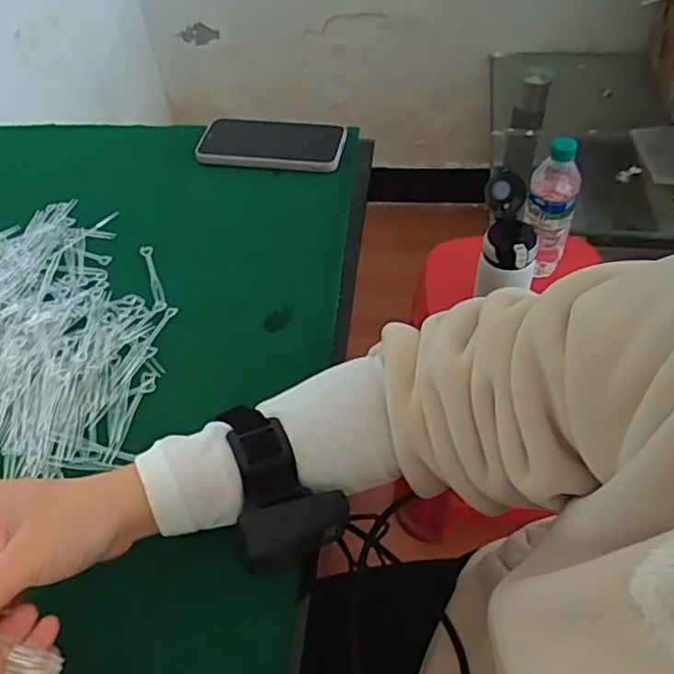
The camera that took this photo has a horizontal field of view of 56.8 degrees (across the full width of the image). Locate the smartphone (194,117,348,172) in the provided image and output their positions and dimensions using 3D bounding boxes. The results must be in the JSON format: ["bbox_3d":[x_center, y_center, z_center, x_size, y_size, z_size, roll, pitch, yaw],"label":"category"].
[{"bbox_3d":[-0.073,-0.216,0.695,0.161,0.017,0.083,7,51,11],"label":"smartphone"}]

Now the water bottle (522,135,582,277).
[{"bbox_3d":[0.296,-0.174,0.868,0.066,0.215,0.055,19,54,19],"label":"water bottle"}]

